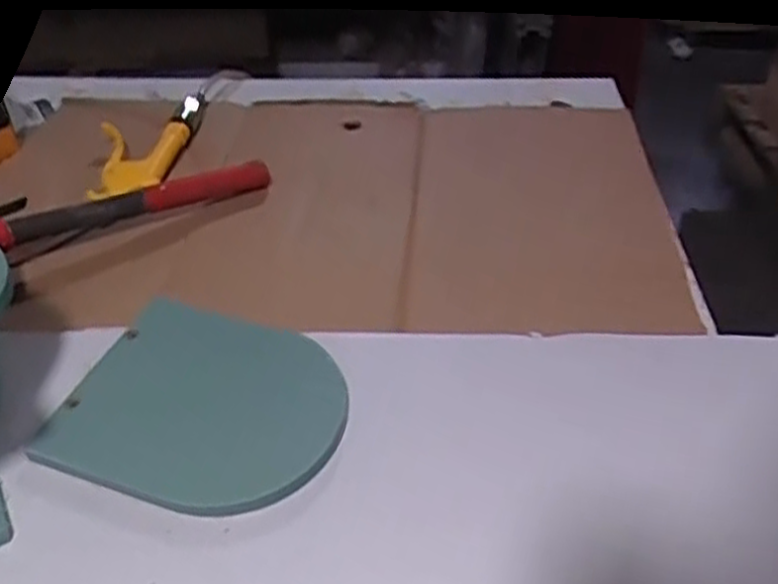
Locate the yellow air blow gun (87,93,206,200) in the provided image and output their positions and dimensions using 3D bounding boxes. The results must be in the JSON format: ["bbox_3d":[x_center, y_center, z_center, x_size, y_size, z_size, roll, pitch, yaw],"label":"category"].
[{"bbox_3d":[-0.245,-0.146,0.756,0.085,0.022,0.200,-1,40,2],"label":"yellow air blow gun"}]

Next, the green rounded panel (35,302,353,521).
[{"bbox_3d":[-0.114,0.073,0.477,0.163,0.013,0.136,16,52,12],"label":"green rounded panel"}]

